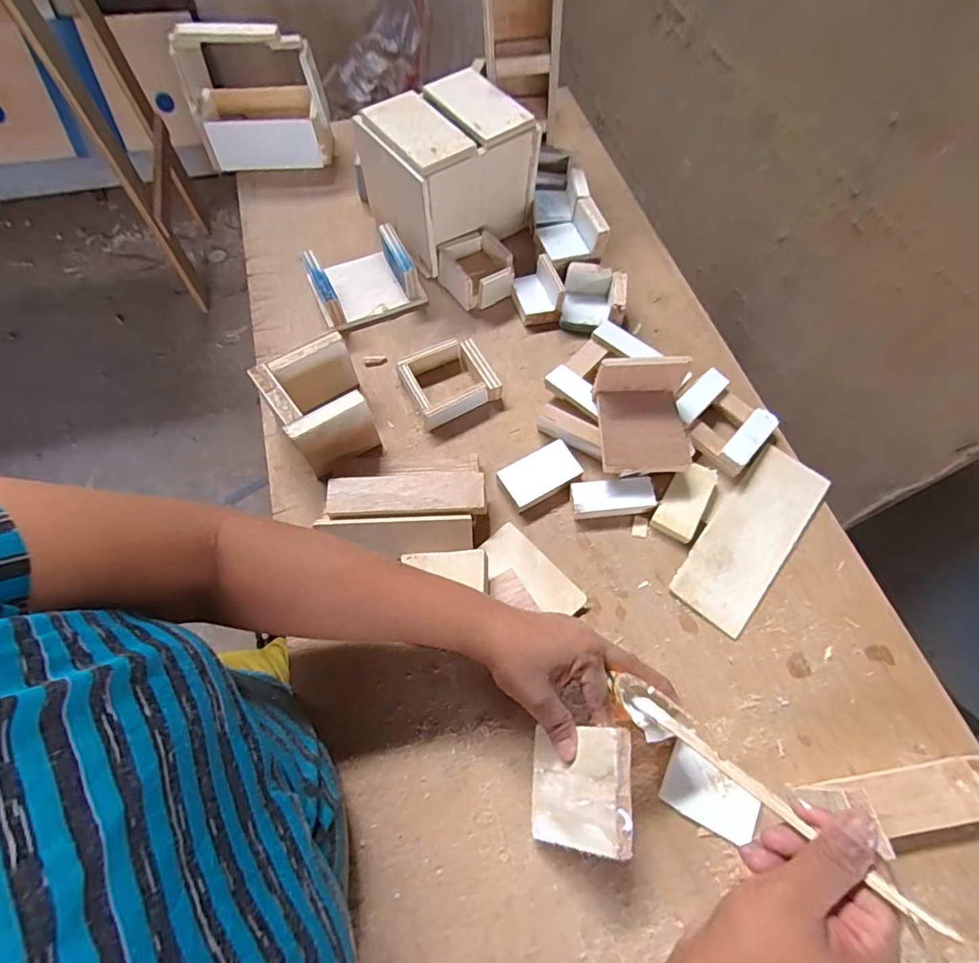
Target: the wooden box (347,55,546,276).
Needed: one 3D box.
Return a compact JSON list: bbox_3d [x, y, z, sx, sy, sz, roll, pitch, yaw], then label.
[{"bbox_3d":[-0.054,-0.374,0.634,0.163,0.147,0.152,-35,69,-16],"label":"wooden box"}]

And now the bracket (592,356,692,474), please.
[{"bbox_3d":[0.147,-0.062,0.489,0.081,0.059,0.089,-3,62,-4],"label":"bracket"}]

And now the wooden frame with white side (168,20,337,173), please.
[{"bbox_3d":[-0.309,-0.513,0.694,0.168,0.152,0.088,-7,62,-6],"label":"wooden frame with white side"}]

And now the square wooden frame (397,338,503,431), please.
[{"bbox_3d":[-0.043,-0.111,0.567,0.089,0.028,0.078,-26,67,-13],"label":"square wooden frame"}]

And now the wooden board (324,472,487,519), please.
[{"bbox_3d":[-0.078,0.012,0.484,0.144,0.010,0.041,-2,69,-2],"label":"wooden board"}]

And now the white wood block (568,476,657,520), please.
[{"bbox_3d":[0.117,0.015,0.504,0.076,0.022,0.033,-3,63,-2],"label":"white wood block"}]

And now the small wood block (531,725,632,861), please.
[{"bbox_3d":[0.063,0.219,0.375,0.013,0.078,0.076,27,57,-34],"label":"small wood block"}]

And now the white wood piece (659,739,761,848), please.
[{"bbox_3d":[0.171,0.242,0.403,0.070,0.006,0.043,28,67,13],"label":"white wood piece"}]

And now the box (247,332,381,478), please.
[{"bbox_3d":[-0.163,-0.075,0.517,0.092,0.081,0.099,-32,68,-15],"label":"box"}]

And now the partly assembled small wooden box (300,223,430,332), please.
[{"bbox_3d":[-0.152,-0.242,0.616,0.117,0.051,0.099,-25,66,-12],"label":"partly assembled small wooden box"}]

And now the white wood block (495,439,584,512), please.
[{"bbox_3d":[0.051,-0.006,0.522,0.078,0.019,0.047,-26,67,-13],"label":"white wood block"}]

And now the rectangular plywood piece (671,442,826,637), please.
[{"bbox_3d":[0.253,0.050,0.502,0.073,0.008,0.197,37,69,17],"label":"rectangular plywood piece"}]

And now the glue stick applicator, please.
[{"bbox_3d":[0.153,0.178,0.299,0.009,0.008,0.180,-38,29,-18],"label":"glue stick applicator"}]

